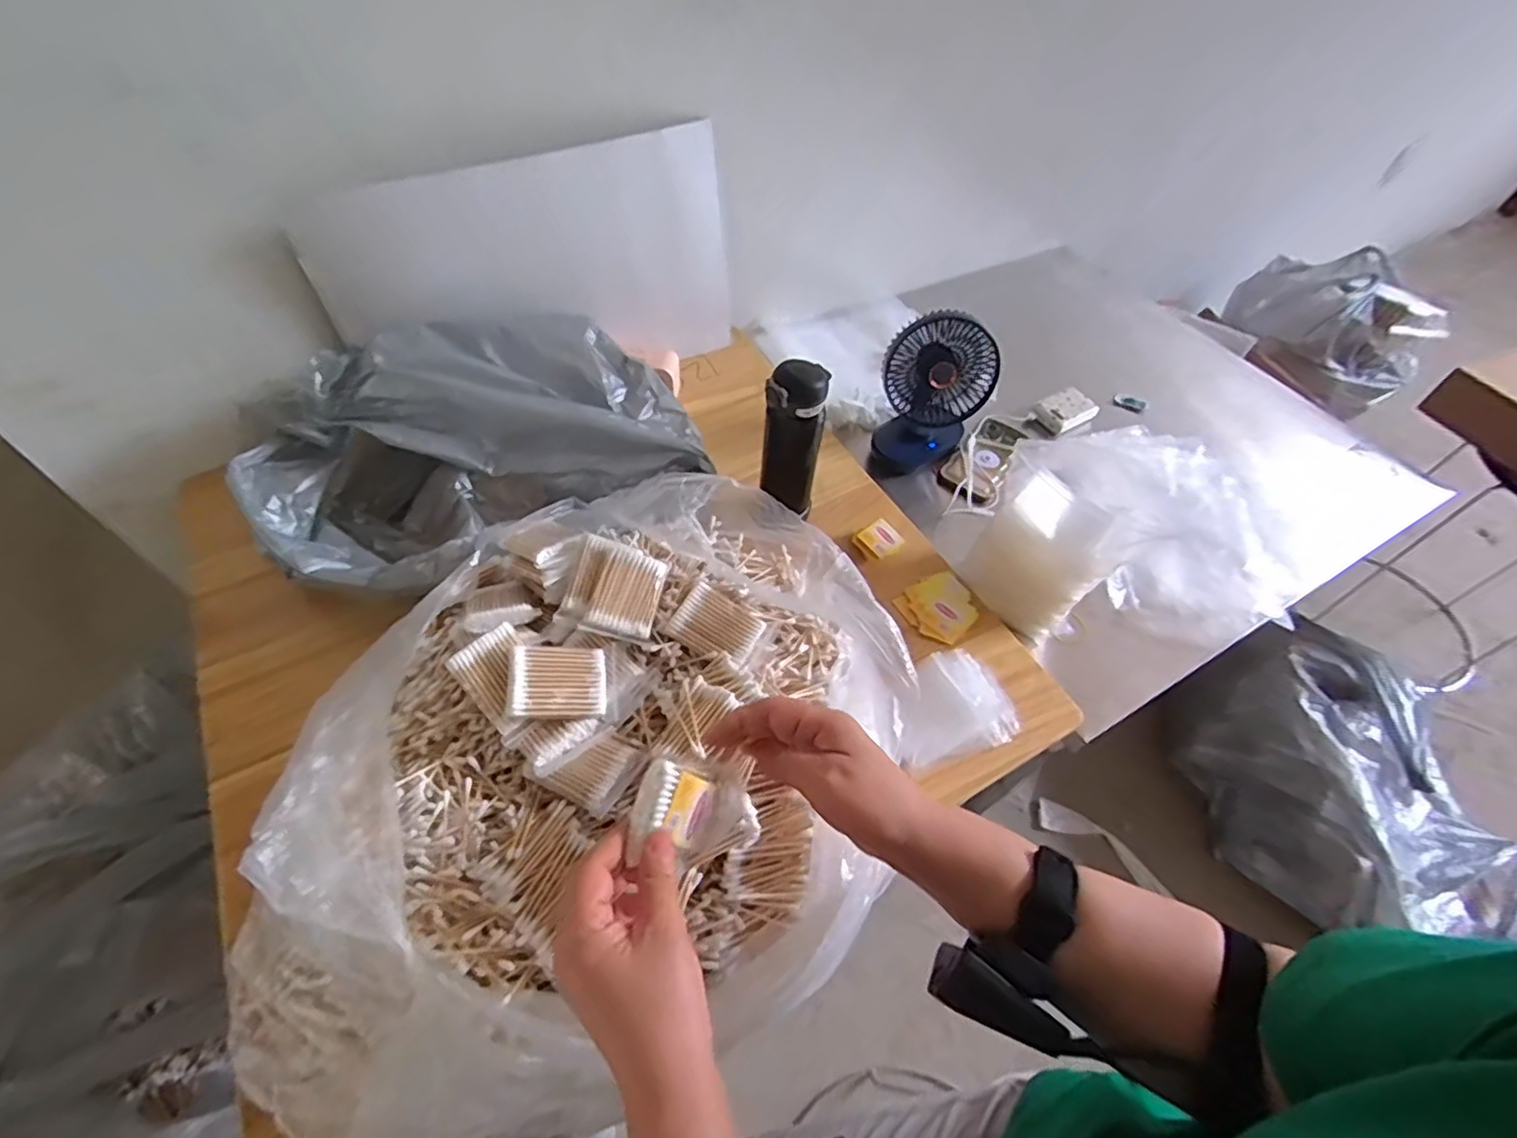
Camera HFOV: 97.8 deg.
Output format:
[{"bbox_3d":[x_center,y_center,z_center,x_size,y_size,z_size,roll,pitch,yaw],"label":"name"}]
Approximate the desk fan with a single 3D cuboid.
[{"bbox_3d":[0.238,-0.241,0.903,0.148,0.191,0.093,-17,56,-14],"label":"desk fan"}]

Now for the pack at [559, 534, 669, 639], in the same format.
[{"bbox_3d":[-0.124,0.017,0.571,0.075,0.027,0.084,10,54,5],"label":"pack"}]

